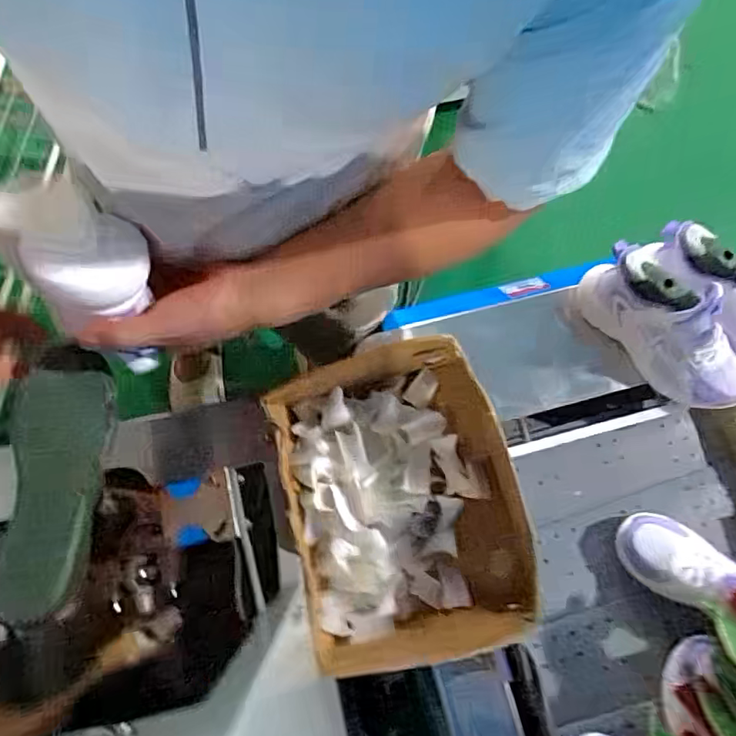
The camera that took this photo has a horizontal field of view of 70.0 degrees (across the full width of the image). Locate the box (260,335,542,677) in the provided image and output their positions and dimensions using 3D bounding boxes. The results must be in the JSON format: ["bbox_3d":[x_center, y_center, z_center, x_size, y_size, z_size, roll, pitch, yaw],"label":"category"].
[{"bbox_3d":[0.034,0.147,0.602,0.247,0.127,0.331,-12,77,-5],"label":"box"}]

